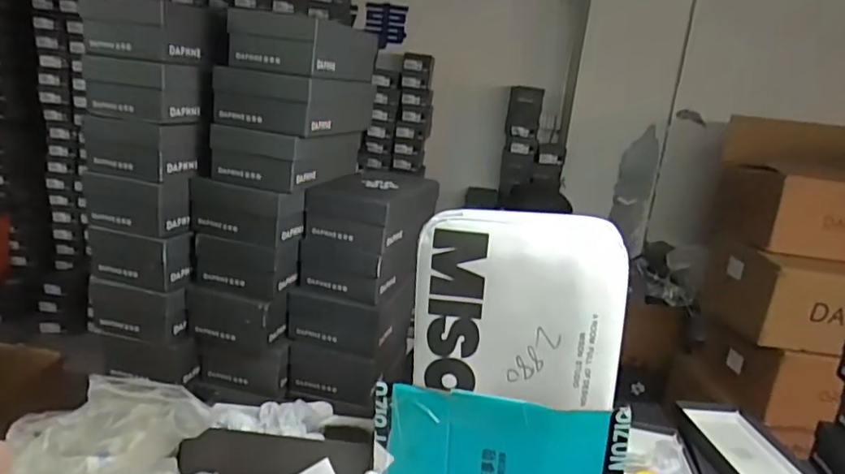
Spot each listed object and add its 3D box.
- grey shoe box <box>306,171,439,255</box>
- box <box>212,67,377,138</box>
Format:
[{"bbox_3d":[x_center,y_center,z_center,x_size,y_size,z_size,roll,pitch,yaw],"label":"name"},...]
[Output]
[{"bbox_3d":[-0.085,-0.061,1.138,0.165,0.098,0.299,11,16,17],"label":"grey shoe box"},{"bbox_3d":[-0.222,-0.251,1.066,0.193,0.090,0.276,10,16,15],"label":"box"}]

